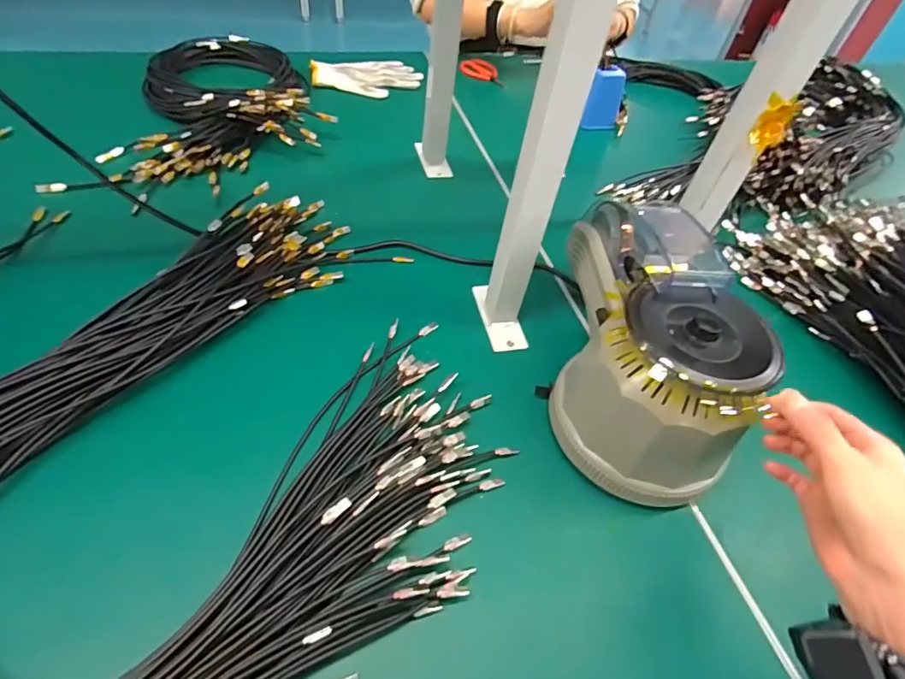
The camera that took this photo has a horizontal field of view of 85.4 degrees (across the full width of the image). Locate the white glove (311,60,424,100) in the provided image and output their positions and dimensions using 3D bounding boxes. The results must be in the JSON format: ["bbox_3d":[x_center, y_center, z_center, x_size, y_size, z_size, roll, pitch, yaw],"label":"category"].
[{"bbox_3d":[-0.154,-0.485,0.907,0.196,0.024,0.117,-19,55,-22],"label":"white glove"}]

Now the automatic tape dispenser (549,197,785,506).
[{"bbox_3d":[0.179,-0.019,0.455,0.135,0.140,0.279,9,49,1],"label":"automatic tape dispenser"}]

